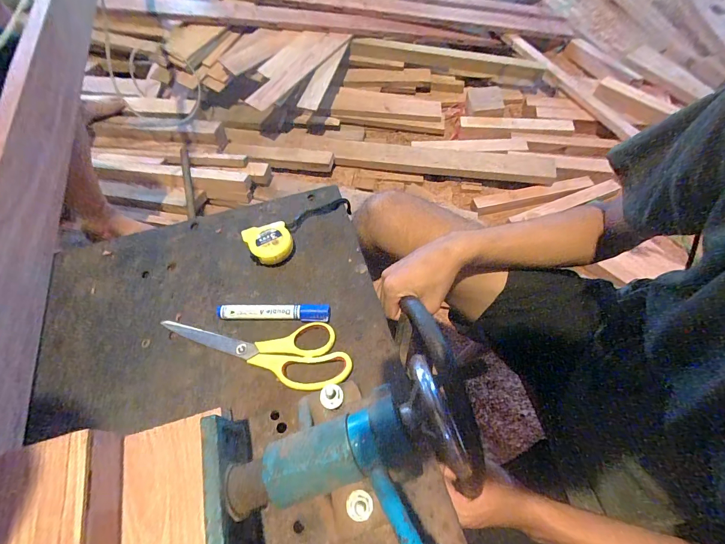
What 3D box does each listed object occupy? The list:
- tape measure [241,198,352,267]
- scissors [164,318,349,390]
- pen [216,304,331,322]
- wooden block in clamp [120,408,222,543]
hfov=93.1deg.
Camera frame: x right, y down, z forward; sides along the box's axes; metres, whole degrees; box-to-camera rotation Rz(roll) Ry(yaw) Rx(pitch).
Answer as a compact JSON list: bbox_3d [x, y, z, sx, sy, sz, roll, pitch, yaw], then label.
[{"bbox_3d":[-0.080,-0.060,0.484,0.161,0.029,0.062,-26,64,-13],"label":"tape measure"},{"bbox_3d":[-0.127,0.097,0.405,0.226,0.015,0.078,0,61,1],"label":"scissors"},{"bbox_3d":[-0.109,0.050,0.423,0.137,0.016,0.021,1,61,1],"label":"pen"},{"bbox_3d":[-0.171,0.224,0.323,0.091,0.030,0.157,-16,62,-8],"label":"wooden block in clamp"}]

